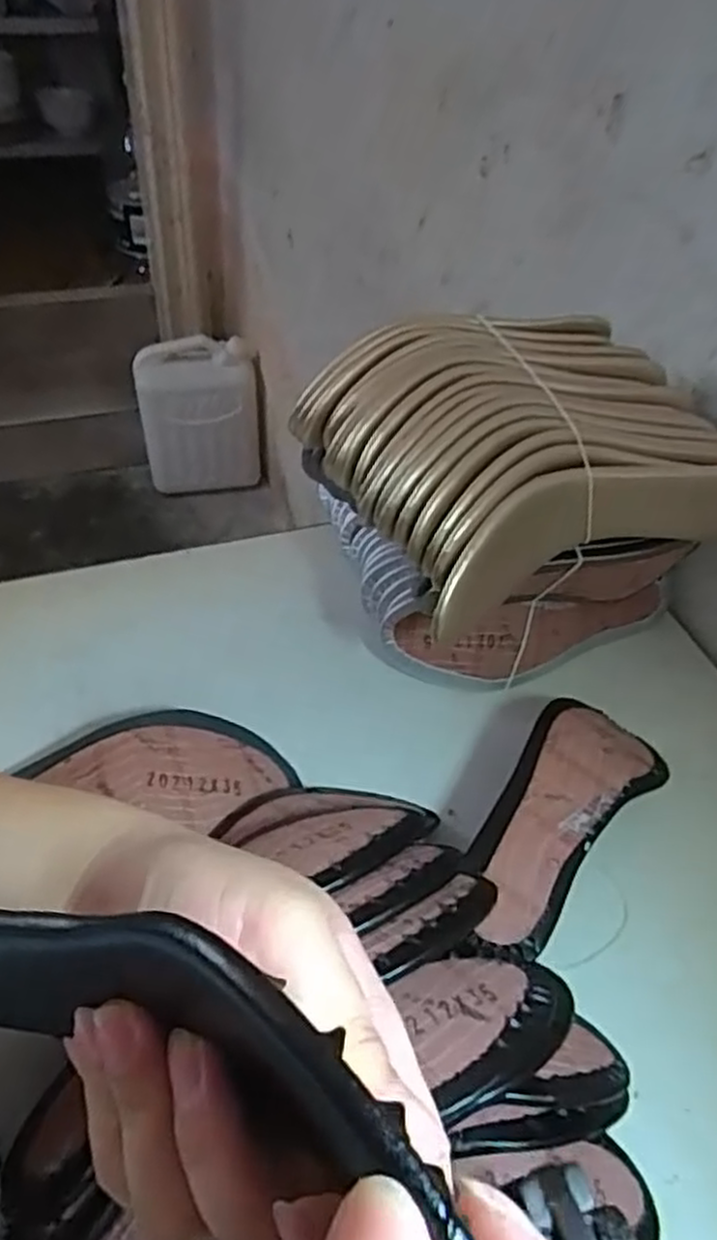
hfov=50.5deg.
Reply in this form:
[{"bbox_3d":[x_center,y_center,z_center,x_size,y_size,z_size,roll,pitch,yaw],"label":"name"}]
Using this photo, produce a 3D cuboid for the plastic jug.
[{"bbox_3d":[-0.382,-0.469,1.830,0.273,0.362,0.138,-5,47,-11],"label":"plastic jug"}]

